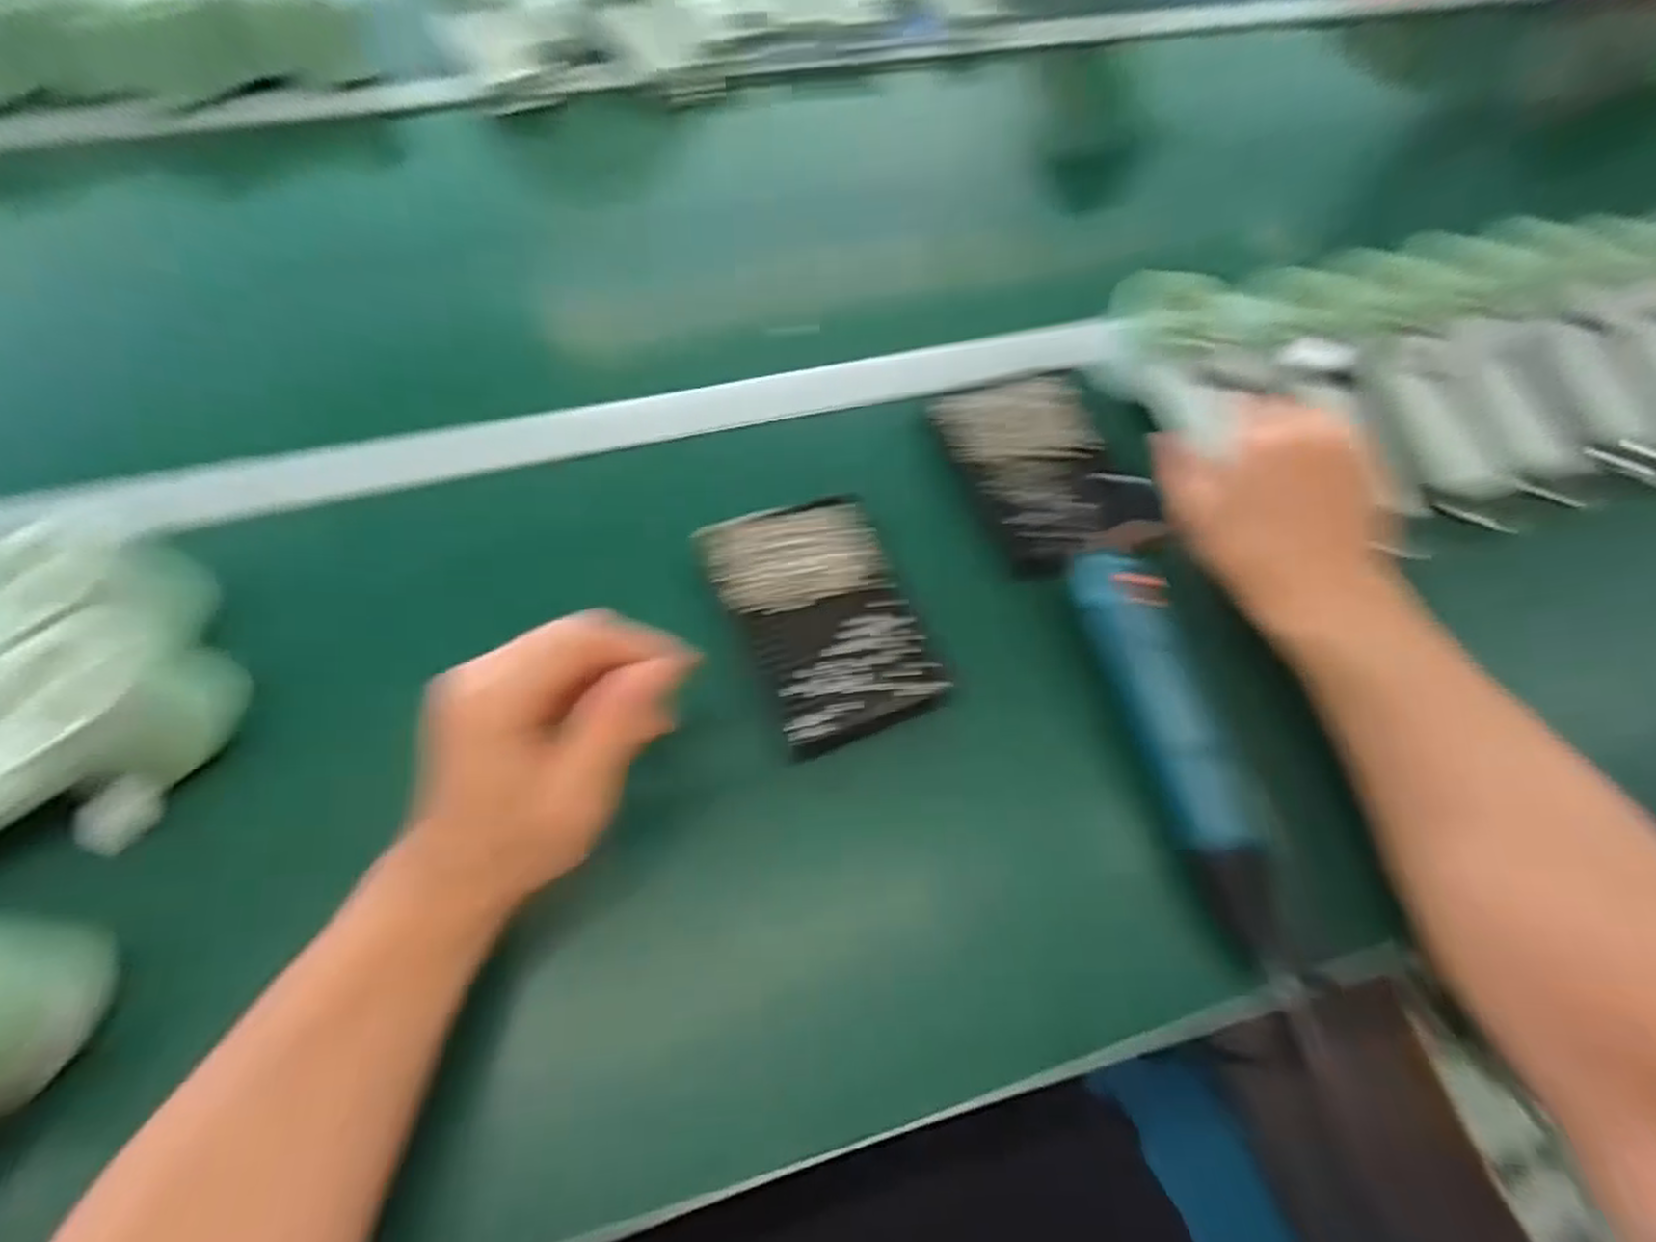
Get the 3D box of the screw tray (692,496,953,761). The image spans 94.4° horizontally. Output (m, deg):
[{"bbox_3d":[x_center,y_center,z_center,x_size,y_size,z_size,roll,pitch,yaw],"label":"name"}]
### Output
[{"bbox_3d":[-0.002,-0.003,0.416,0.091,0.023,0.133,-20,63,-13],"label":"screw tray"}]

